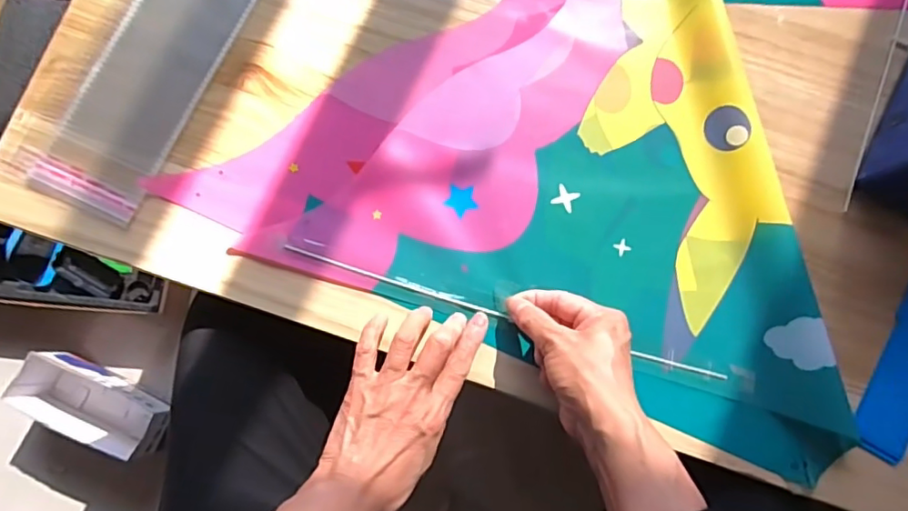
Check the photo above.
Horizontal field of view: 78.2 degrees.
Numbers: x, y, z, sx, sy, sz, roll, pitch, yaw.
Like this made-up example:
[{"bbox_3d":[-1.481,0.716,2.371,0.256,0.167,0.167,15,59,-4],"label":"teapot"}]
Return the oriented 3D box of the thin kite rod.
[{"bbox_3d":[0.038,0.045,0.433,0.351,0.010,0.007,16,80,2],"label":"thin kite rod"}]

